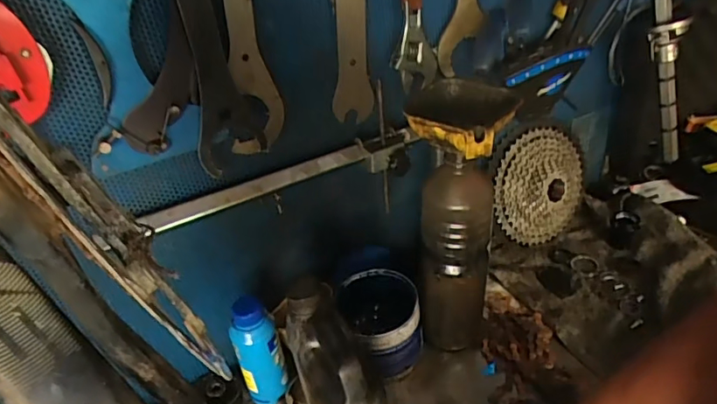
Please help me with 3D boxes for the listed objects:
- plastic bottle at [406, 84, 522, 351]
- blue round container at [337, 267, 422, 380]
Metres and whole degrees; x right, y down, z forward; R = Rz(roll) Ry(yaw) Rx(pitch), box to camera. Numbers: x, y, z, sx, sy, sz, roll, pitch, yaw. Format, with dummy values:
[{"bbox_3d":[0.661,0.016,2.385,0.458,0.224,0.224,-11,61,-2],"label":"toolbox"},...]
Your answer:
[{"bbox_3d":[0.111,0.034,0.572,0.095,0.311,0.108,12,40,27],"label":"plastic bottle"},{"bbox_3d":[0.031,0.146,0.630,0.091,0.083,0.105,-18,36,-13],"label":"blue round container"}]

